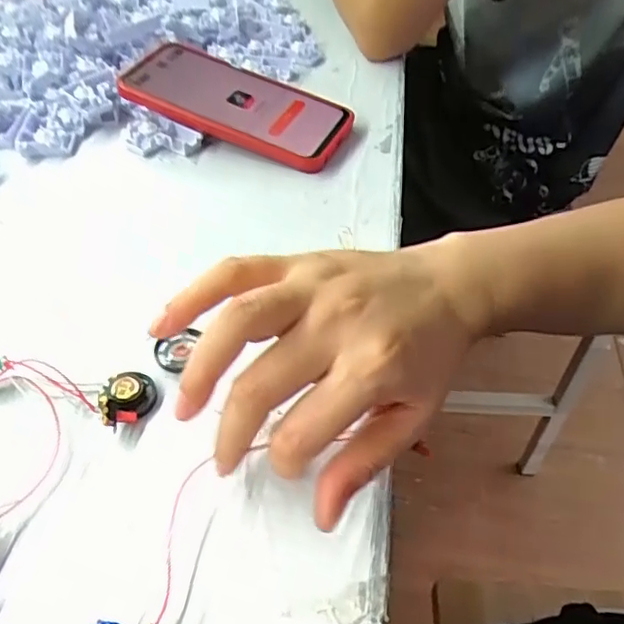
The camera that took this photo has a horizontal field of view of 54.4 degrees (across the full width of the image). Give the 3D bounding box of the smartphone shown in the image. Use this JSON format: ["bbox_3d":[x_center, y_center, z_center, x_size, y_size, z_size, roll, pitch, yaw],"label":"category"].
[{"bbox_3d":[-0.055,-0.153,0.445,0.163,0.015,0.074,23,53,6],"label":"smartphone"}]

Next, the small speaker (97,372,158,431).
[{"bbox_3d":[-0.084,0.038,0.278,0.025,0.012,0.028,-16,48,-16],"label":"small speaker"}]

